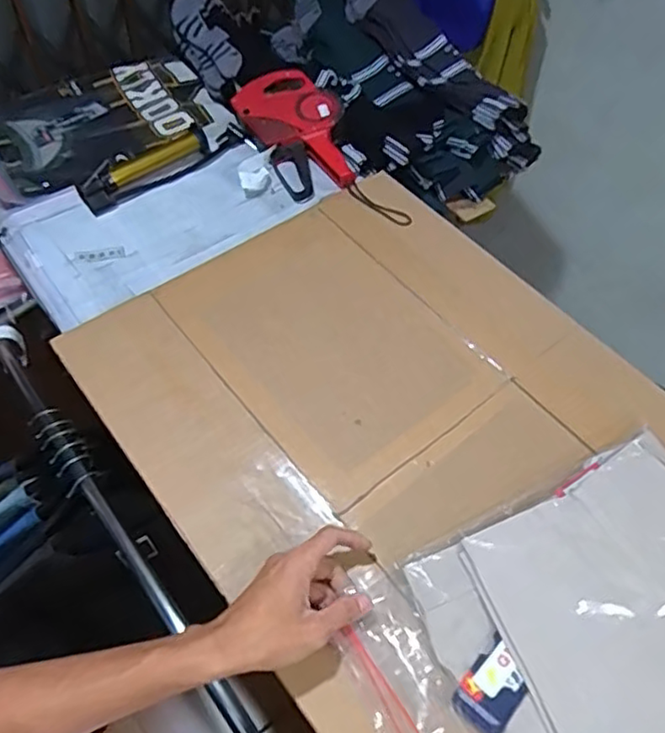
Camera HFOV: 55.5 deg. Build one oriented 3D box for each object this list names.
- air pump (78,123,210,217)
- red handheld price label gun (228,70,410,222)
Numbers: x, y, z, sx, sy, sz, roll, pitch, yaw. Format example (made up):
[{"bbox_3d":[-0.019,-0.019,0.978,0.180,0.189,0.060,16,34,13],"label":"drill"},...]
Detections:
[{"bbox_3d":[-0.258,-0.280,0.886,0.049,0.036,0.203,37,60,20],"label":"air pump"},{"bbox_3d":[-0.017,-0.311,0.917,0.140,0.053,0.327,-33,74,-24],"label":"red handheld price label gun"}]

